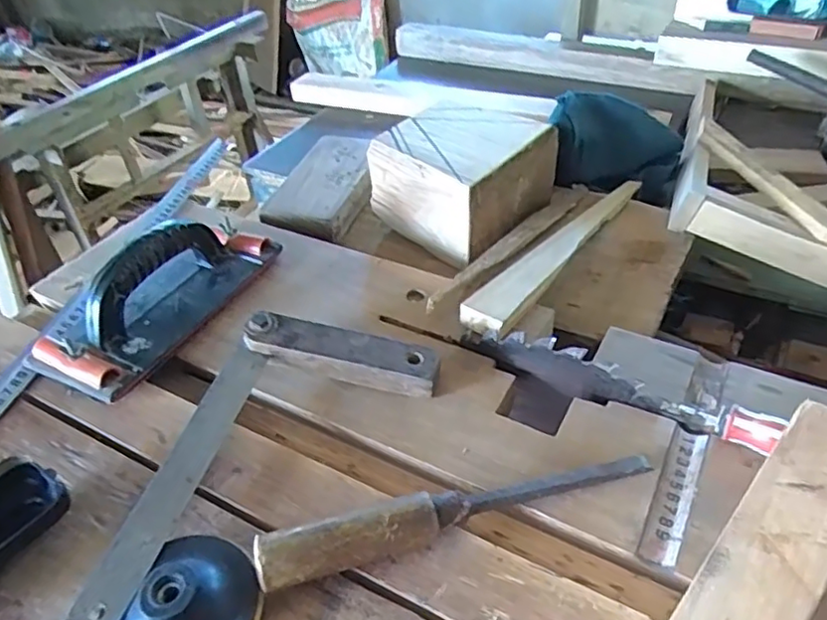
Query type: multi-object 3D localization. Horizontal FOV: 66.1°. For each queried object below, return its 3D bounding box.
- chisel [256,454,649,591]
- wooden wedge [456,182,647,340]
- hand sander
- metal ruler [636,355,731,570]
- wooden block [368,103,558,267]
[{"bbox_3d":[0.031,0.122,0.386,0.244,0.034,0.025,-14,42,-10],"label":"chisel"},{"bbox_3d":[0.143,-0.065,0.612,0.042,0.024,0.331,21,41,28],"label":"wooden wedge"},{"bbox_3d":[-0.221,-0.021,0.552,0.095,0.077,0.213,17,45,24],"label":"hand sander"},{"bbox_3d":[0.189,0.092,0.434,0.023,0.009,0.189,22,46,20],"label":"metal ruler"},{"bbox_3d":[0.051,-0.145,0.666,0.140,0.087,0.147,30,51,34],"label":"wooden block"}]

